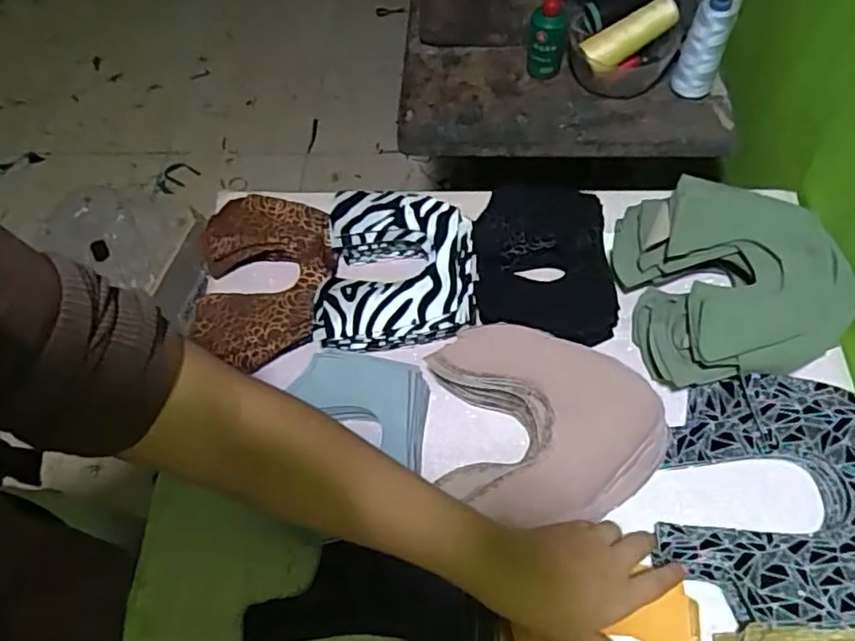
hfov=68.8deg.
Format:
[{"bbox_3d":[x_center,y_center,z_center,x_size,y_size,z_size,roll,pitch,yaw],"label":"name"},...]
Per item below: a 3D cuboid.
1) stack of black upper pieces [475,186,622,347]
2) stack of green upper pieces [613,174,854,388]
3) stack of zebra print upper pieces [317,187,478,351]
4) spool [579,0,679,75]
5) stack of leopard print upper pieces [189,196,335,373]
[{"bbox_3d":[0.110,-0.054,0.603,0.123,0.055,0.170,-5,60,1],"label":"stack of black upper pieces"},{"bbox_3d":[0.269,-0.039,0.554,0.173,0.071,0.178,-8,60,0],"label":"stack of green upper pieces"},{"bbox_3d":[-0.030,-0.050,0.607,0.148,0.050,0.162,-2,61,3],"label":"stack of zebra print upper pieces"},{"bbox_3d":[0.232,-0.329,0.715,0.119,0.035,0.035,-31,62,3],"label":"spool"},{"bbox_3d":[-0.161,-0.040,0.620,0.129,0.033,0.184,-5,60,1],"label":"stack of leopard print upper pieces"}]

